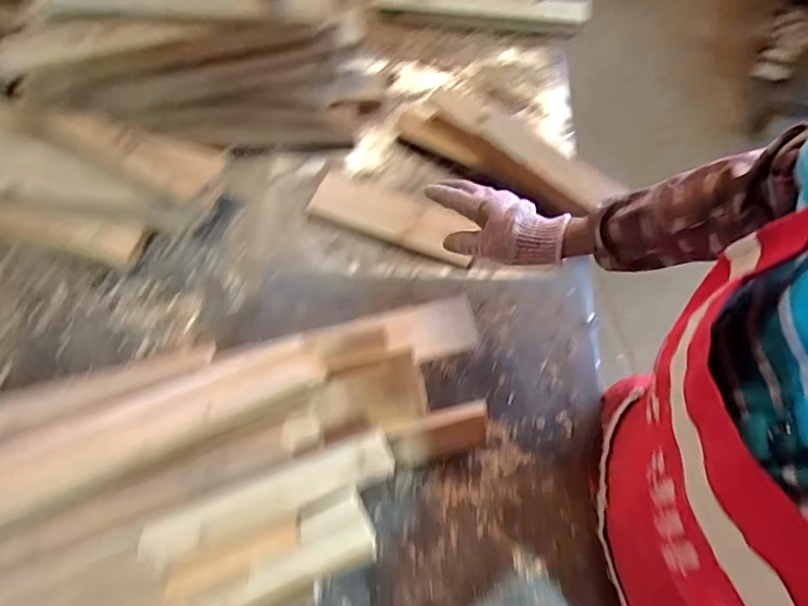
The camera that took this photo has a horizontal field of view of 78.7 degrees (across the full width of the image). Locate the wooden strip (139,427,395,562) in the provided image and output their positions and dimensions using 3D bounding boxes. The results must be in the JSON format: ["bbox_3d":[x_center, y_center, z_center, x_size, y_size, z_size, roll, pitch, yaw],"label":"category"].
[{"bbox_3d":[-0.139,0.198,0.508,0.260,0.012,0.055,-19,107,-5],"label":"wooden strip"}]

